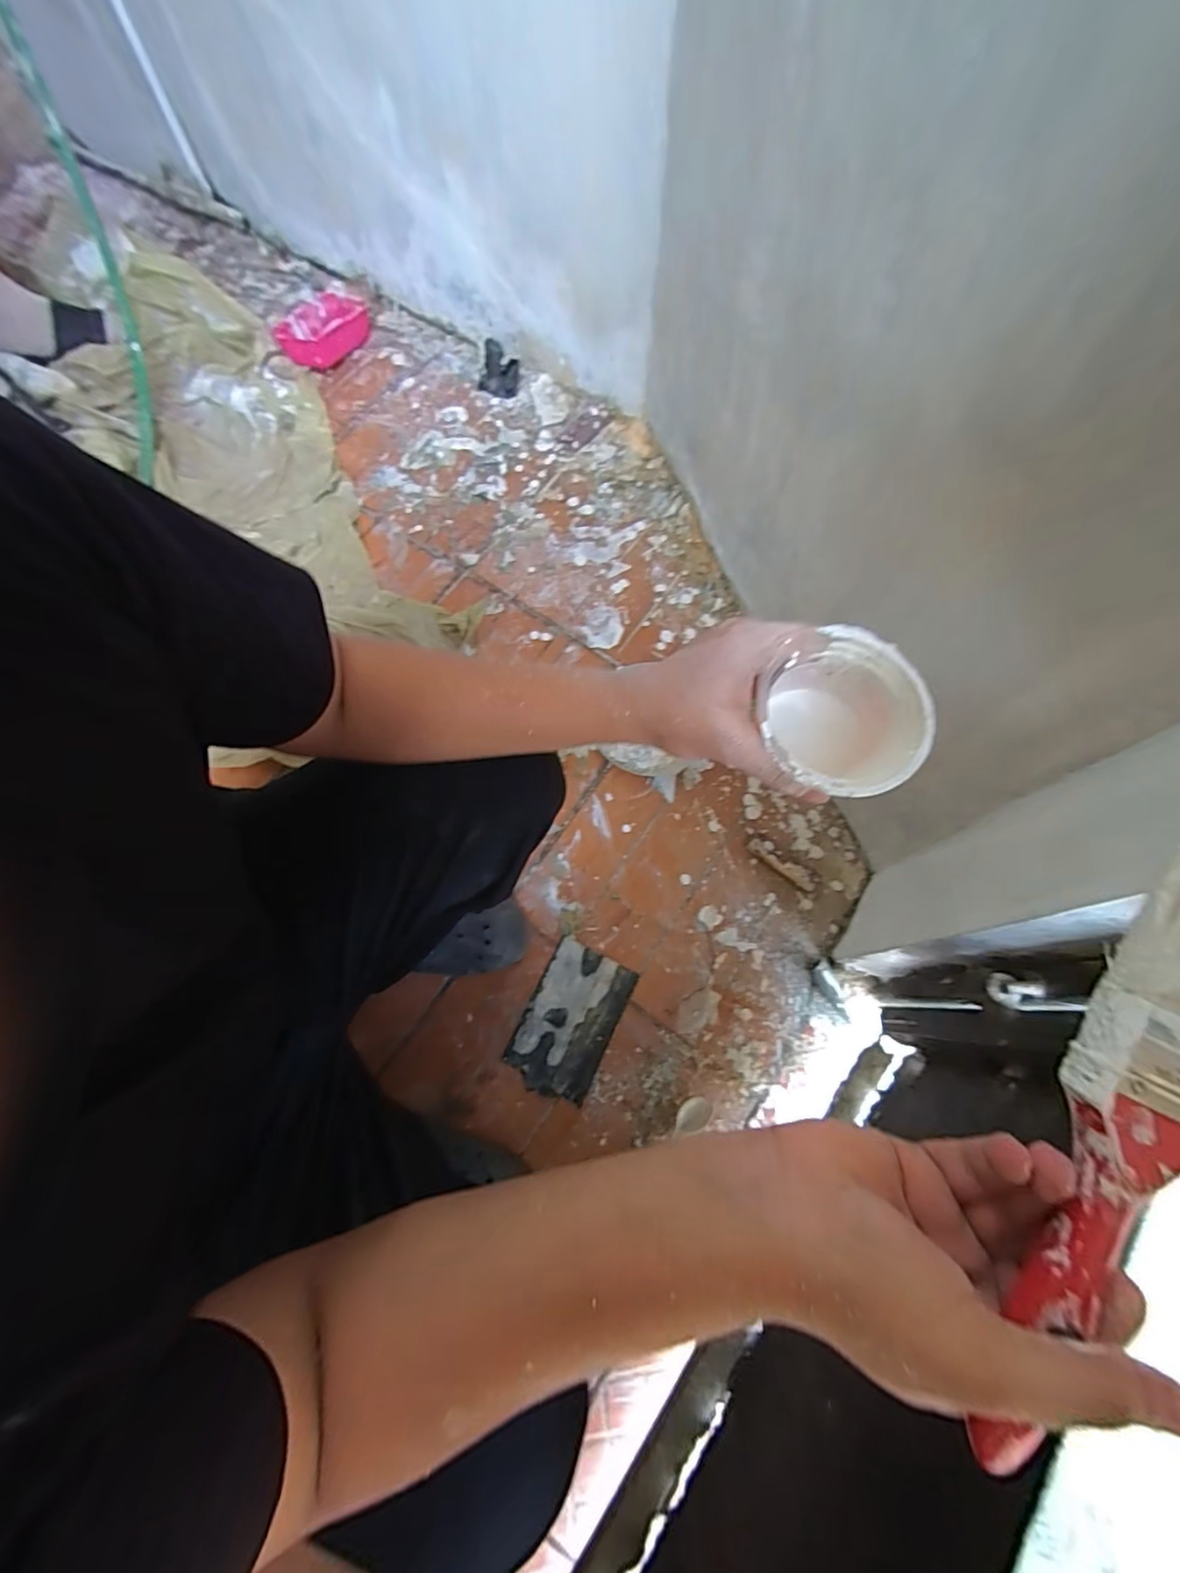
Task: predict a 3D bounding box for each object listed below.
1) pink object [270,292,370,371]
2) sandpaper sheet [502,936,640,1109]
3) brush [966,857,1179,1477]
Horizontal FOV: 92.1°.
[{"bbox_3d":[-0.526,-0.902,1.127,0.160,0.045,0.198,11,72,6],"label":"pink object"},{"bbox_3d":[-0.025,0.300,0.732,0.112,0.005,0.178,25,74,11],"label":"sandpaper sheet"},{"bbox_3d":[0.181,0.126,0.192,0.053,0.013,0.214,25,89,11],"label":"brush"}]

